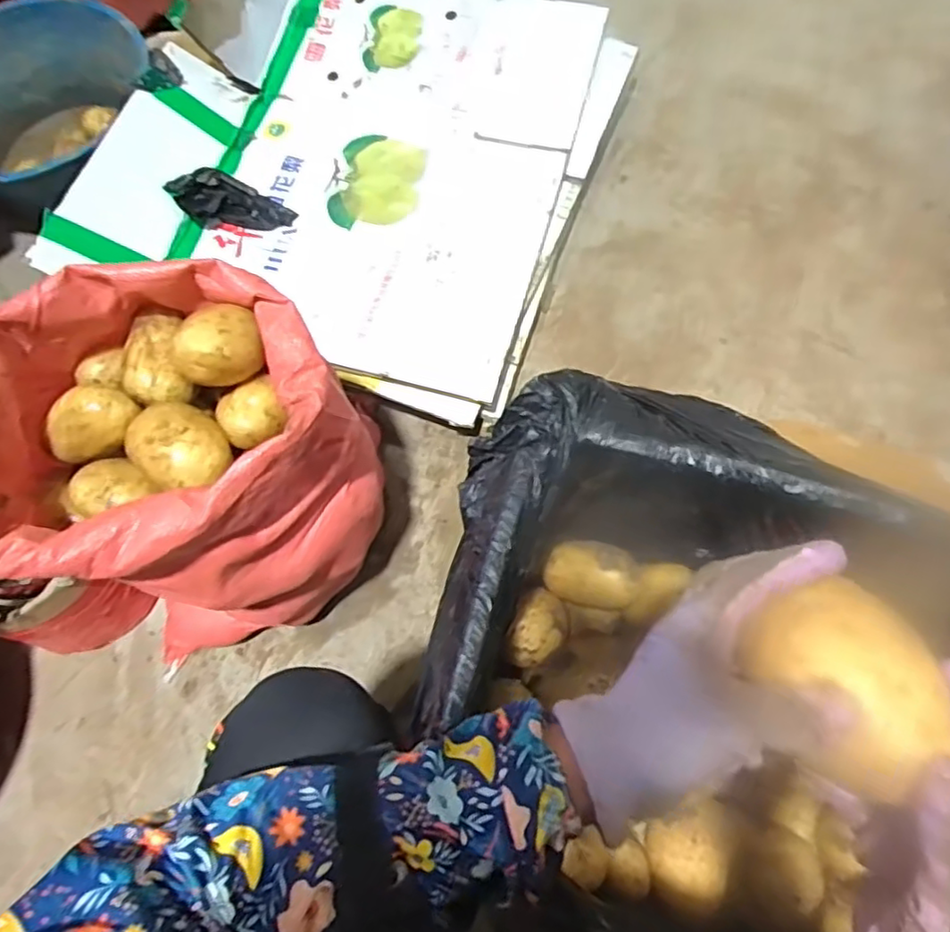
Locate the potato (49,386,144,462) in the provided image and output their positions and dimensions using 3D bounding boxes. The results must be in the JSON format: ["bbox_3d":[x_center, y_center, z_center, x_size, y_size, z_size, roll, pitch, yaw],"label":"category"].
[{"bbox_3d":[-0.343,-0.037,0.598,0.078,0.058,0.057,6,69,6],"label":"potato"}]

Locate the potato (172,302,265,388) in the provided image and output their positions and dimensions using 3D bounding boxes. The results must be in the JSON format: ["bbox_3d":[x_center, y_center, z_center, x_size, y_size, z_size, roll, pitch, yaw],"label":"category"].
[{"bbox_3d":[-0.226,-0.106,0.584,0.075,0.049,0.059,-38,71,-11],"label":"potato"}]

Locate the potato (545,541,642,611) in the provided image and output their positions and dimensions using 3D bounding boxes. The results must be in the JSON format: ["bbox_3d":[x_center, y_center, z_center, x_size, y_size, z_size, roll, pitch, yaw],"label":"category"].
[{"bbox_3d":[0.118,0.109,0.670,0.087,0.042,0.064,14,70,9],"label":"potato"}]

